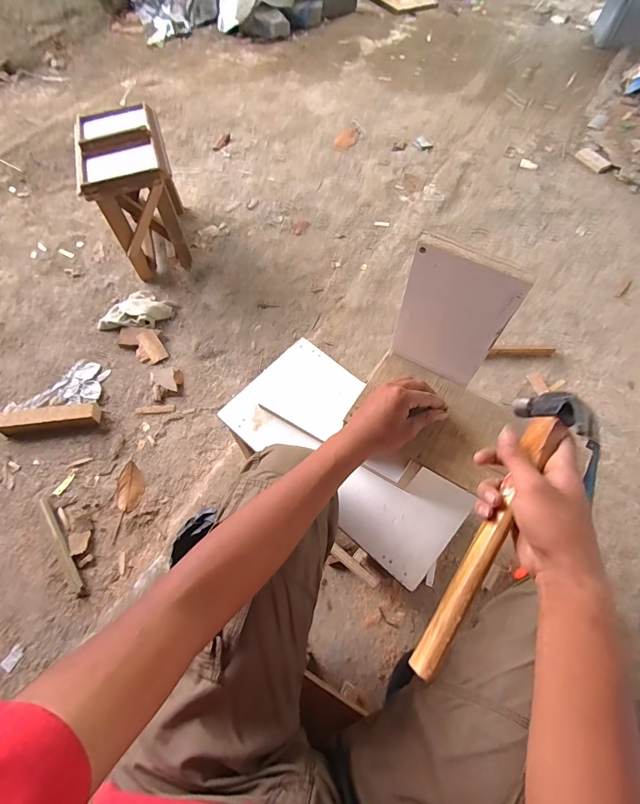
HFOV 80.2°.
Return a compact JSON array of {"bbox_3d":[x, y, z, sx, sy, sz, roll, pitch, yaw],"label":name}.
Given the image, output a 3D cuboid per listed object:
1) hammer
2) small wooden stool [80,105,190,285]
[{"bbox_3d":[0.157,0.114,0.343,0.046,0.074,0.273,30,83,13],"label":"hammer"},{"bbox_3d":[-0.529,-0.601,1.127,0.213,0.318,0.333,-18,63,-9],"label":"small wooden stool"}]

